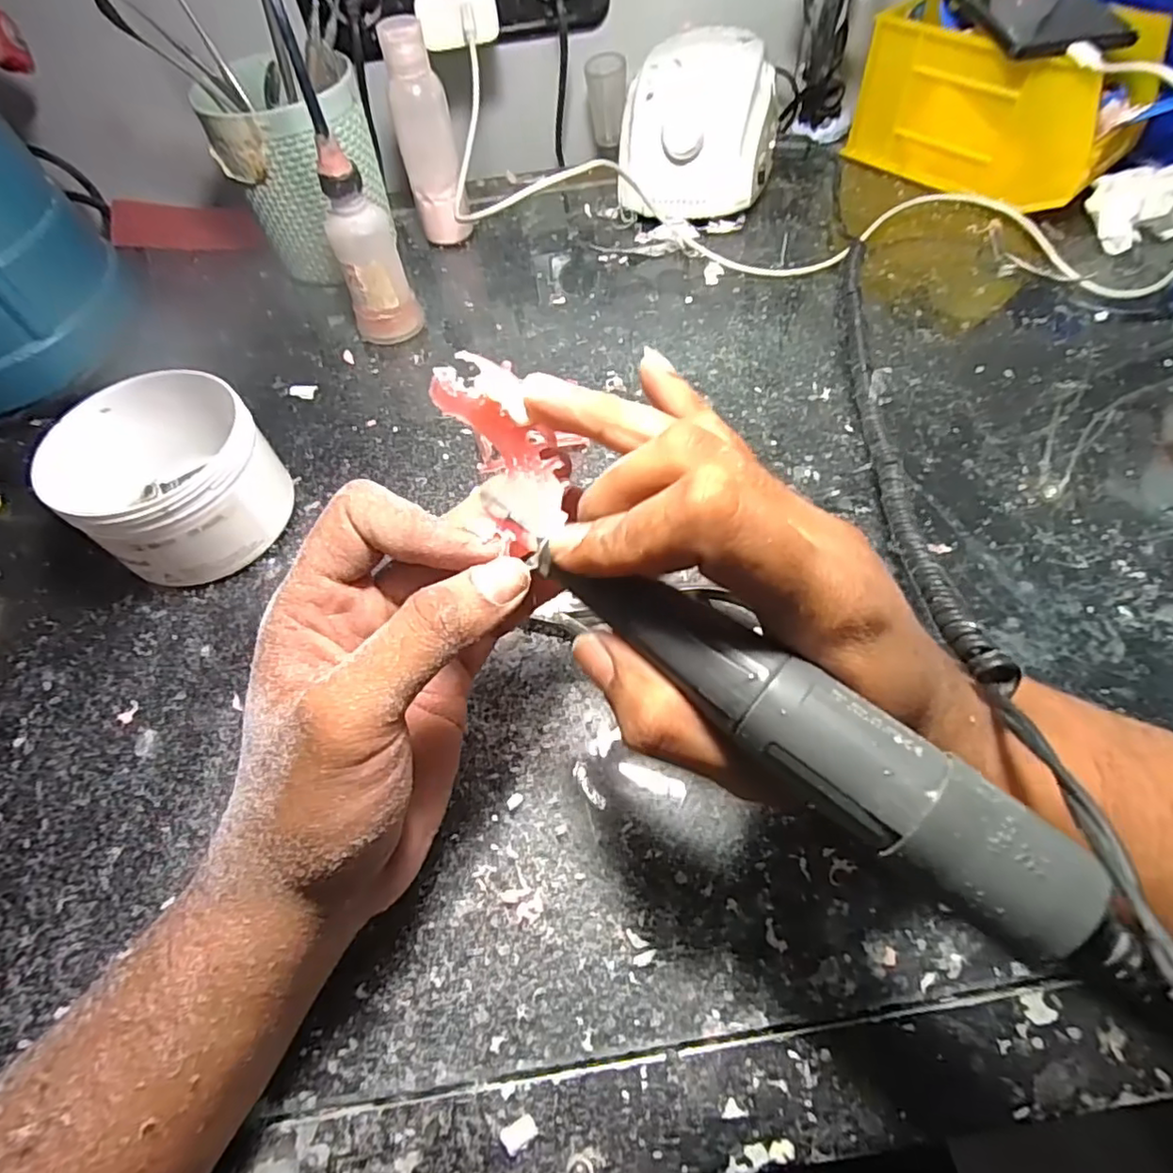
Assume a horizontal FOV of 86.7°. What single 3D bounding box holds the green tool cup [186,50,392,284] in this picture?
[{"bbox_3d":[-0.185,-0.274,0.411,0.091,0.126,0.075,-22,59,-10],"label":"green tool cup"}]

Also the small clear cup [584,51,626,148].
[{"bbox_3d":[0.016,-0.371,0.477,0.029,0.053,0.028,-2,58,3],"label":"small clear cup"}]

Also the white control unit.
[{"bbox_3d":[0.083,-0.332,0.453,0.108,0.080,0.130,6,59,8],"label":"white control unit"}]

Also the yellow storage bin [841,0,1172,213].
[{"bbox_3d":[0.291,-0.342,0.439,0.102,0.086,0.169,-37,63,-18],"label":"yellow storage bin"}]

